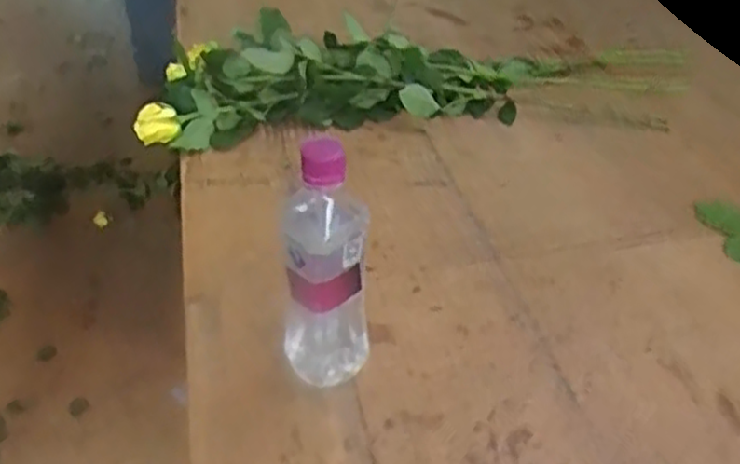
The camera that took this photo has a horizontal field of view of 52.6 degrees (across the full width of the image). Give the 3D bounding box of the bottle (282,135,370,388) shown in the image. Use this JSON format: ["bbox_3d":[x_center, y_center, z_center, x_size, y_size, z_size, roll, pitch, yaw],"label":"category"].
[{"bbox_3d":[-0.035,0.022,0.544,0.064,0.201,0.062,-7,39,-9],"label":"bottle"}]

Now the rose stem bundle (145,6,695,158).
[{"bbox_3d":[0.073,-0.200,0.923,0.689,0.084,0.200,-4,38,-4],"label":"rose stem bundle"}]

